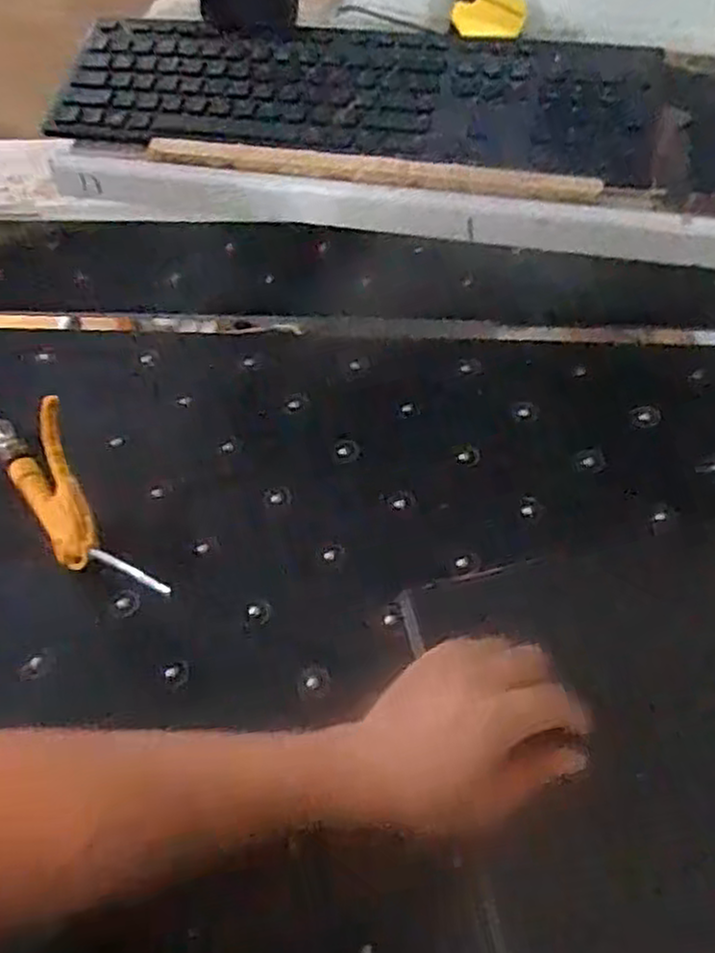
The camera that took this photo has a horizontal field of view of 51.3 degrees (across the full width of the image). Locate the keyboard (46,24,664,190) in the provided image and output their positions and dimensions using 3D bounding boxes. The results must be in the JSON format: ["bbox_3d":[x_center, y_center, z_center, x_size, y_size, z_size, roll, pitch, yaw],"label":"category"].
[{"bbox_3d":[-0.018,-0.290,0.553,0.446,0.026,0.121,11,58,12],"label":"keyboard"}]

